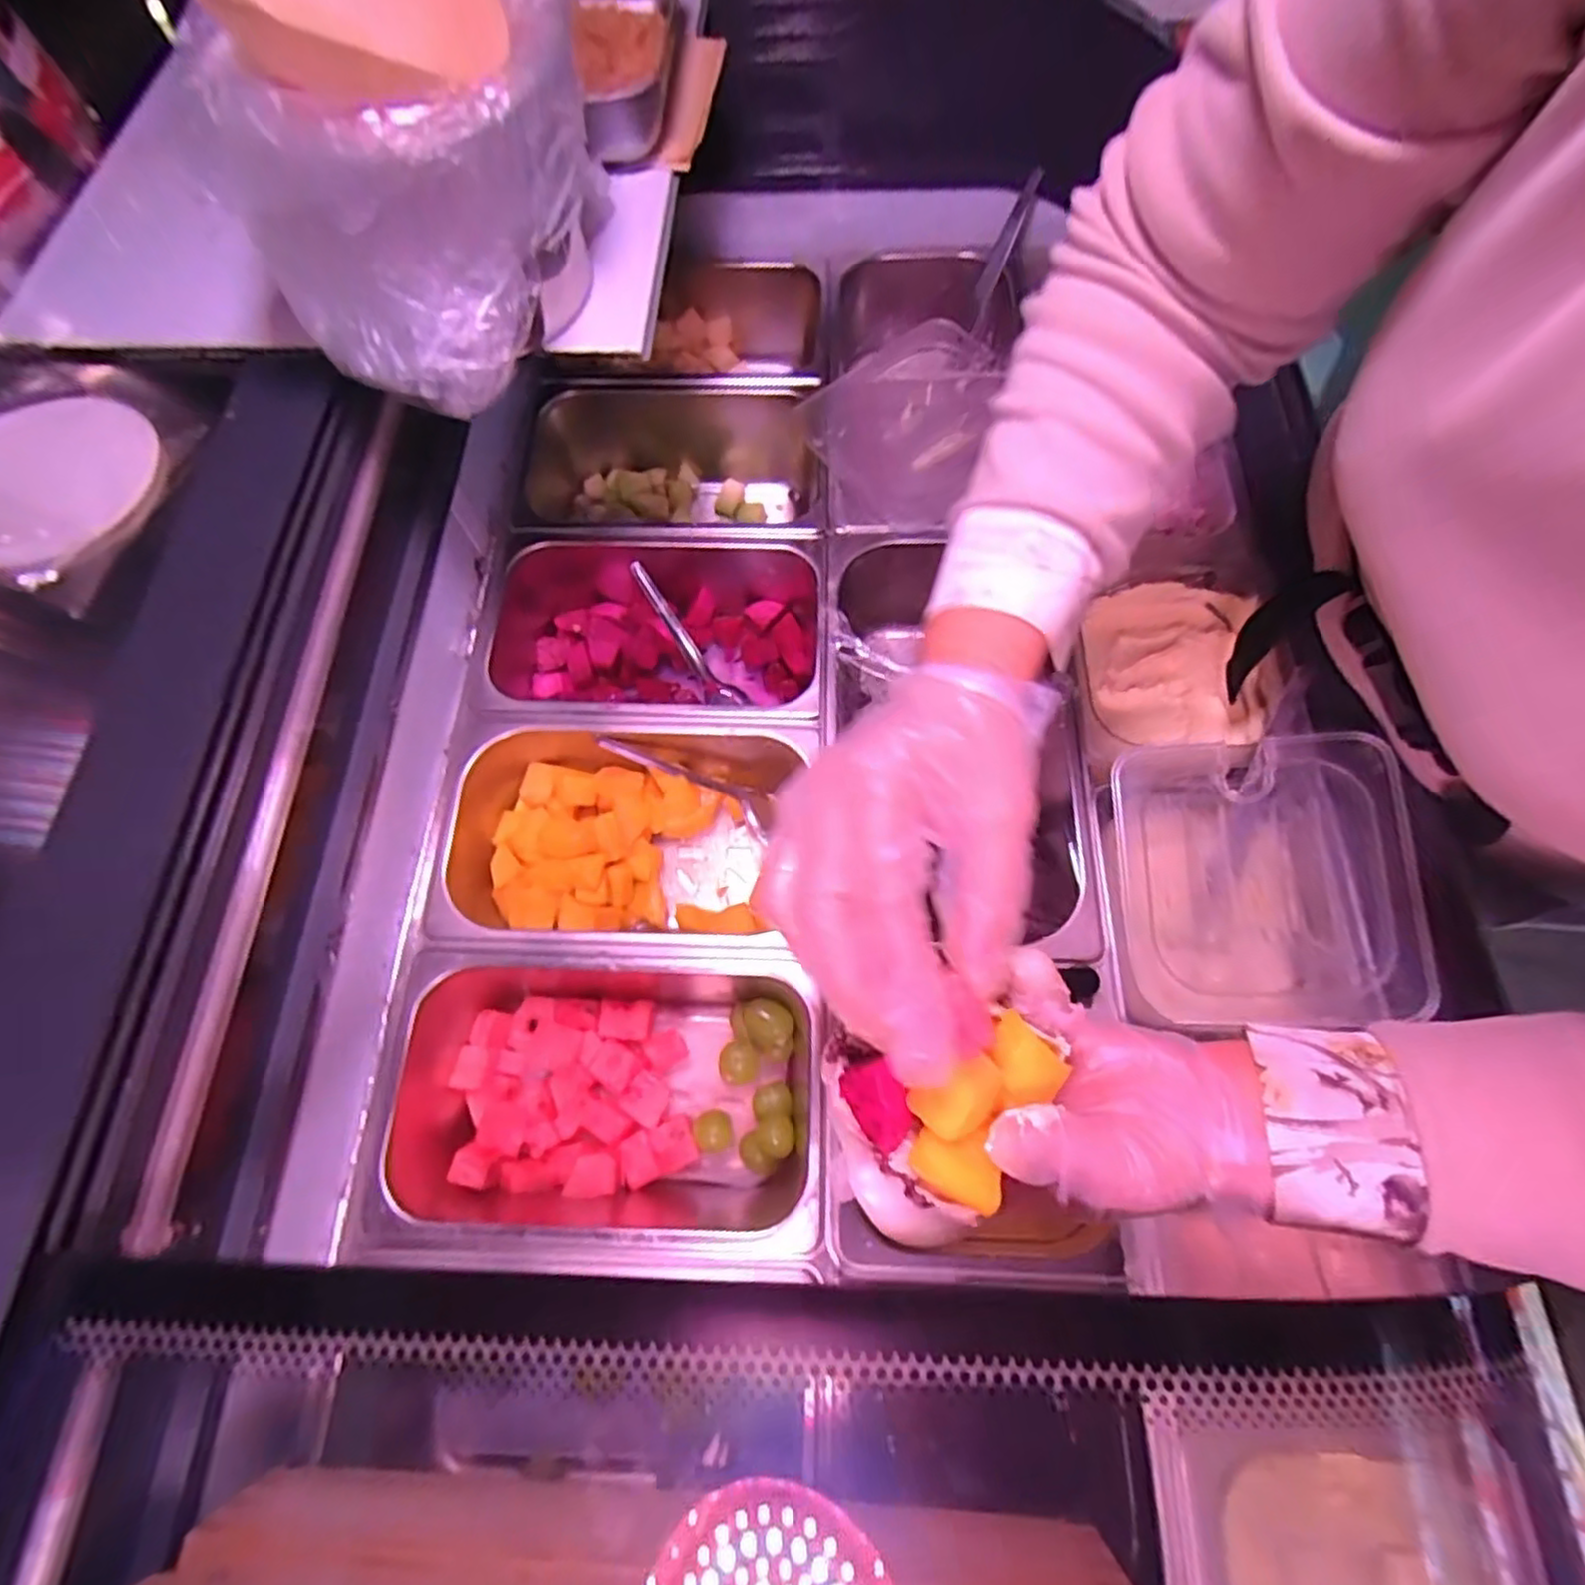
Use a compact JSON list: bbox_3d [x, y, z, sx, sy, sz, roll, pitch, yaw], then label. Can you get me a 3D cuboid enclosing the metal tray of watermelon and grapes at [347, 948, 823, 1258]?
[{"bbox_3d":[-0.117,0.194,0.456,0.264,0.100,0.163,-1,67,2],"label":"metal tray of watermelon and grapes"}]

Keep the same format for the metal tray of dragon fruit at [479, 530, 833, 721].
[{"bbox_3d":[-0.111,-0.114,0.575,0.270,0.096,0.158,0,67,2],"label":"metal tray of dragon fruit"}]

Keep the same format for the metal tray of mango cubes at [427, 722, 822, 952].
[{"bbox_3d":[-0.114,0.043,0.515,0.255,0.100,0.159,0,67,2],"label":"metal tray of mango cubes"}]

